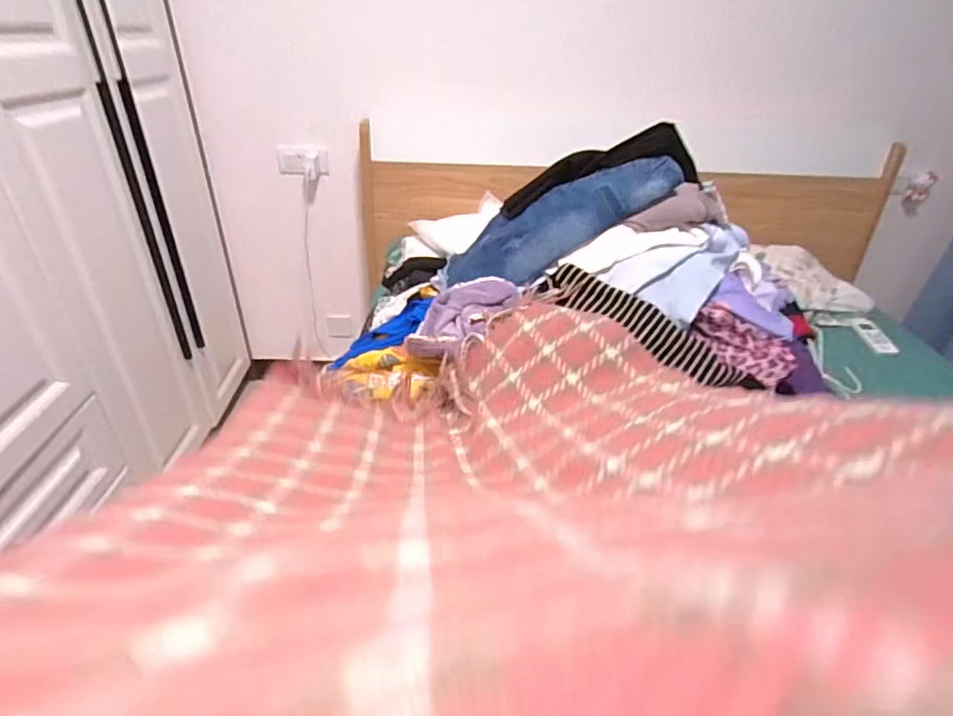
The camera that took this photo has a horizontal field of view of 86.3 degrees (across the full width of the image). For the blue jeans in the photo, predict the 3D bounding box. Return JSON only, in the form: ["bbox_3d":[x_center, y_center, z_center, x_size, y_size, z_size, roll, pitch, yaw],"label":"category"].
[{"bbox_3d":[0.153,-0.264,1.017,0.489,0.105,0.174,-21,25,25],"label":"blue jeans"}]

